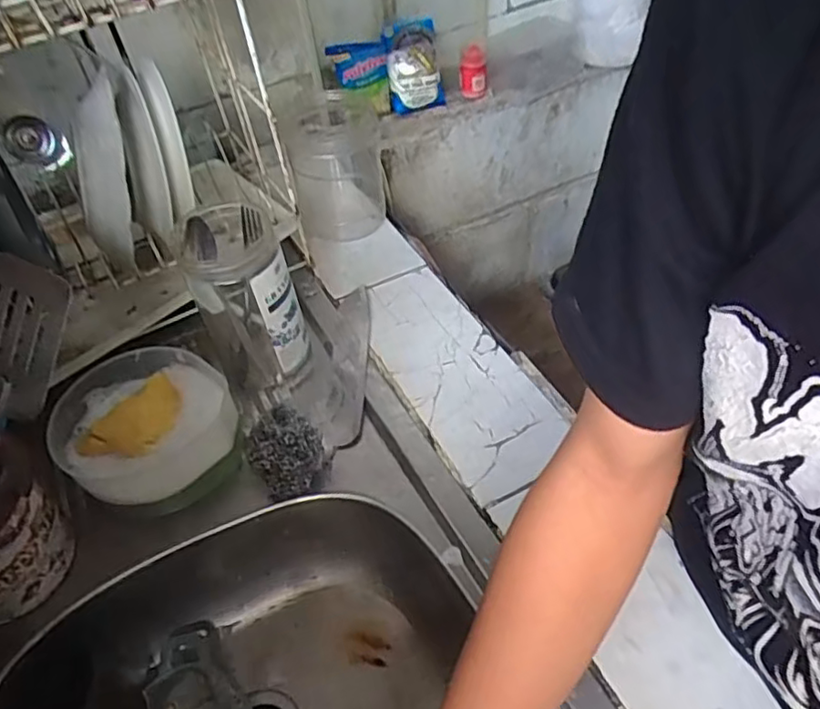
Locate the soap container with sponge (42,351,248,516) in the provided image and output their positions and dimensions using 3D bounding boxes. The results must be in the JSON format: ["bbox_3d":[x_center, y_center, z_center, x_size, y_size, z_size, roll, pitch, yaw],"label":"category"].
[{"bbox_3d":[-0.233,0.067,0.572,0.140,0.069,0.145,-3,47,3],"label":"soap container with sponge"}]

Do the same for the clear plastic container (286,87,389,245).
[{"bbox_3d":[-0.089,-0.229,0.781,0.103,0.147,0.133,-10,47,-4],"label":"clear plastic container"}]

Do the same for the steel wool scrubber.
[{"bbox_3d":[-0.114,0.085,0.575,0.063,0.044,0.082,-21,49,-14],"label":"steel wool scrubber"}]

